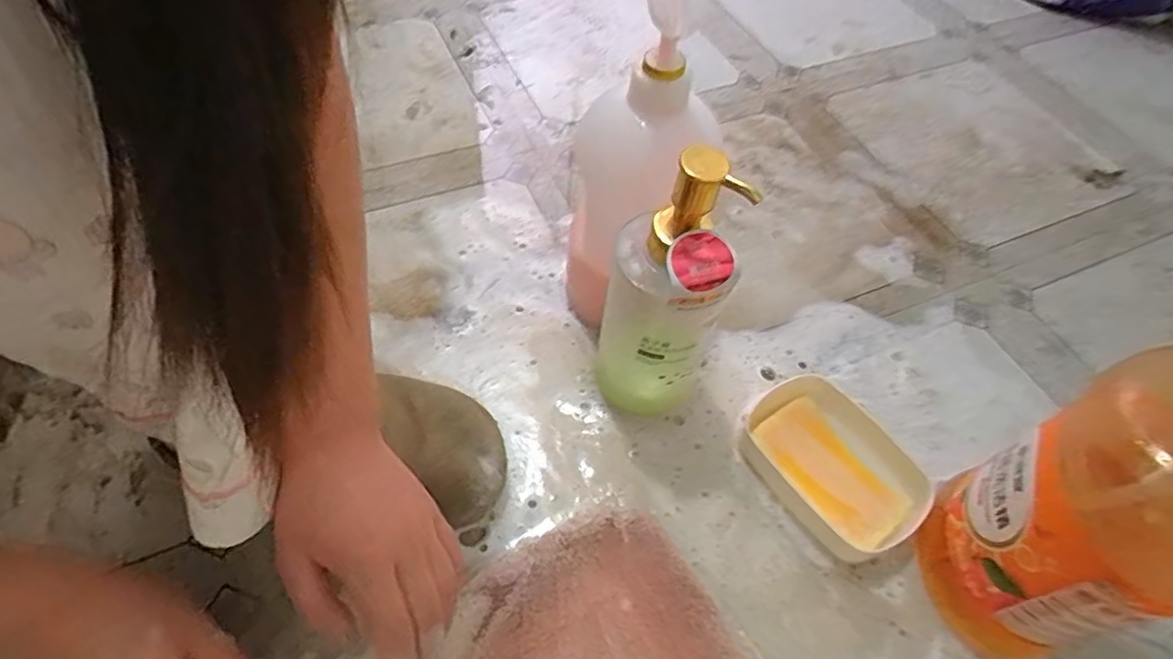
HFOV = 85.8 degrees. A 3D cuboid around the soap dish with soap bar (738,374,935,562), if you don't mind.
[{"bbox_3d":[0.163,0.089,0.427,0.082,0.026,0.122,-27,61,-21],"label":"soap dish with soap bar"}]

